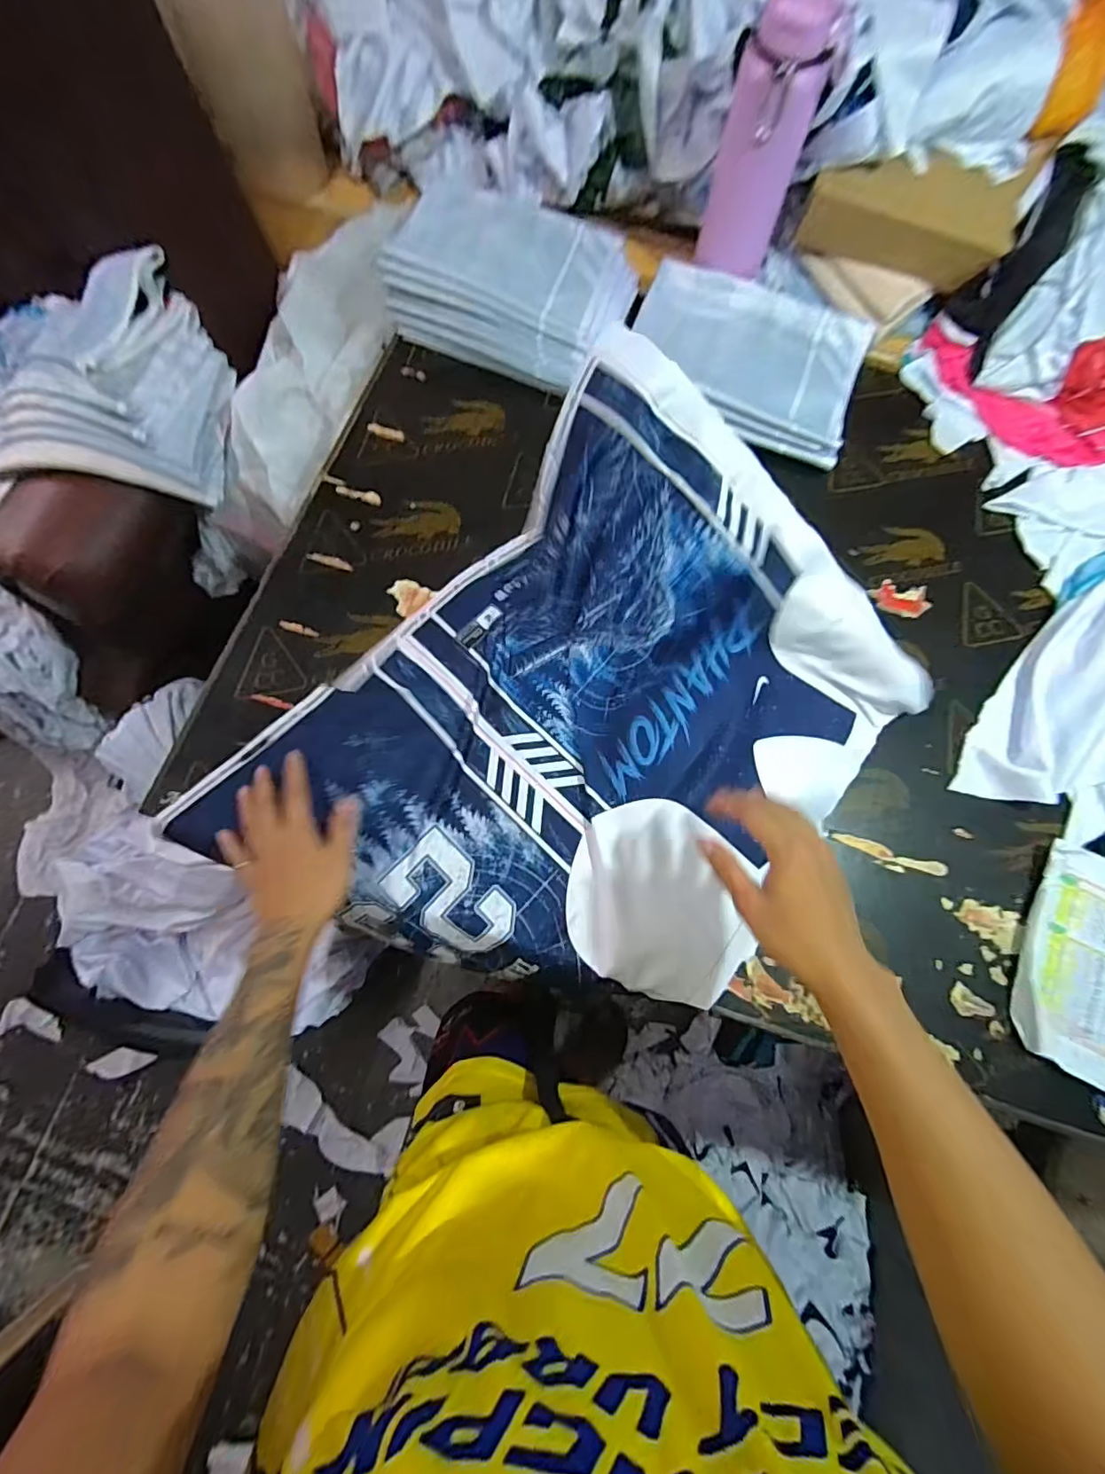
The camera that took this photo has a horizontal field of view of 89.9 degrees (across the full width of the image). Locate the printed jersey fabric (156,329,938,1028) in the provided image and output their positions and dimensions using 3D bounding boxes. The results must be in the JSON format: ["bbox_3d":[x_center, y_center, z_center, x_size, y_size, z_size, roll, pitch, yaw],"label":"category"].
[{"bbox_3d":[0.037,-0.013,0.561,0.501,0.147,0.614,41,77,9],"label":"printed jersey fabric"}]

